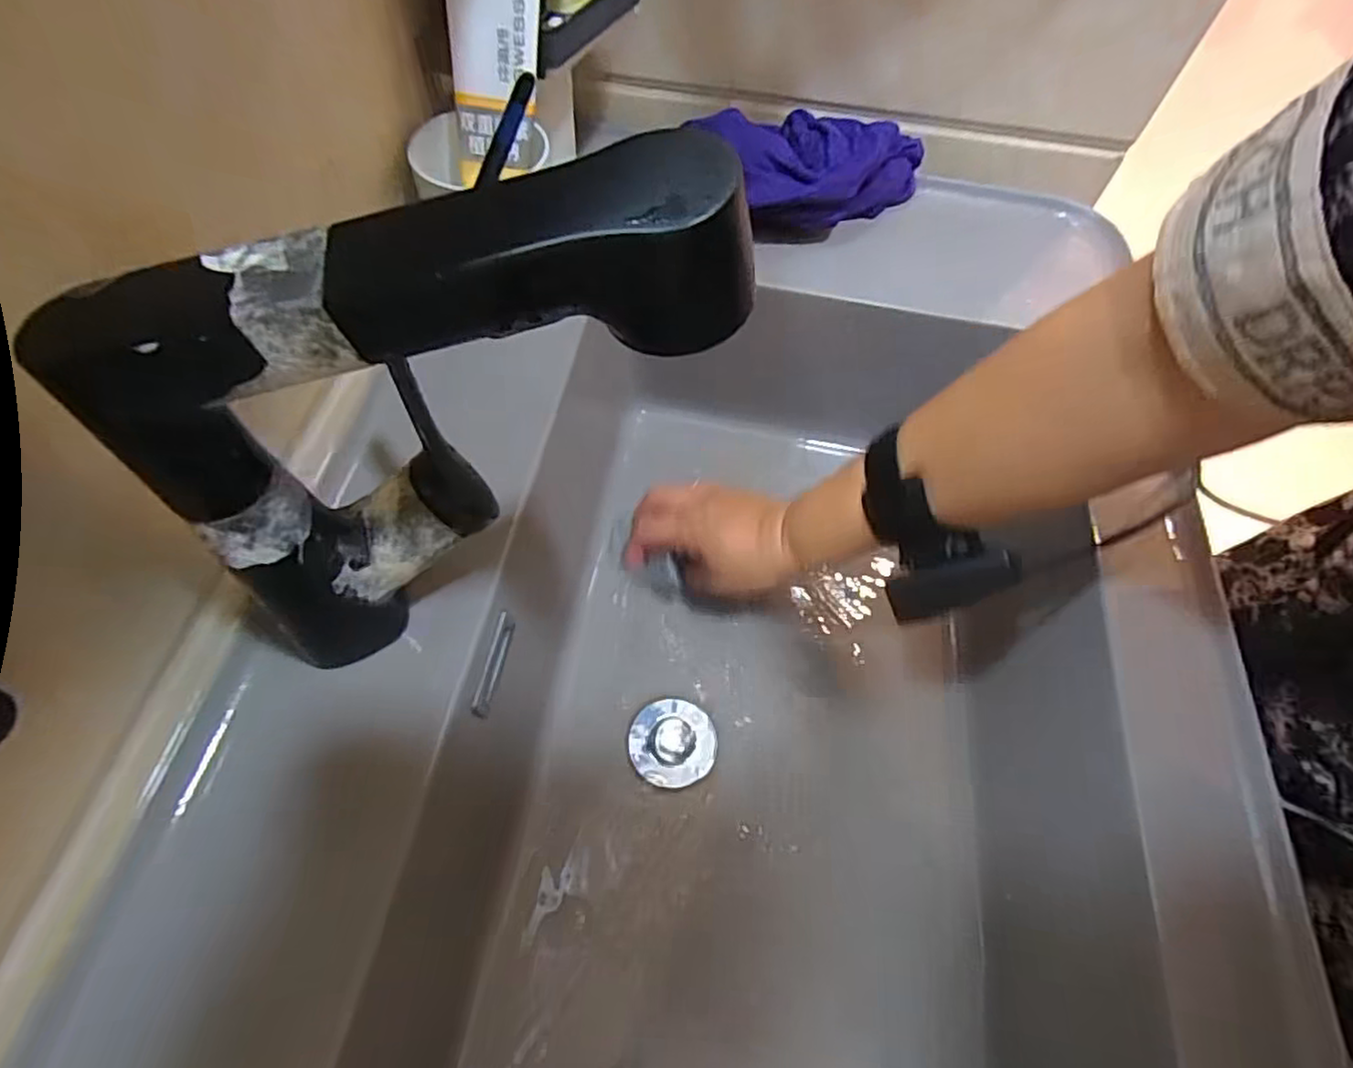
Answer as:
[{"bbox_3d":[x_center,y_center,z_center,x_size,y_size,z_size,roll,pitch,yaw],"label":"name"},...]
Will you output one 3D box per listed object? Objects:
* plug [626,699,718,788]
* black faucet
[{"bbox_3d":[-0.003,0.141,0.448,0.058,0.004,0.057,1,59,-2],"label":"plug"},{"bbox_3d":[-0.084,-0.030,0.247,0.195,0.214,0.052,-10,60,-9],"label":"black faucet"}]

